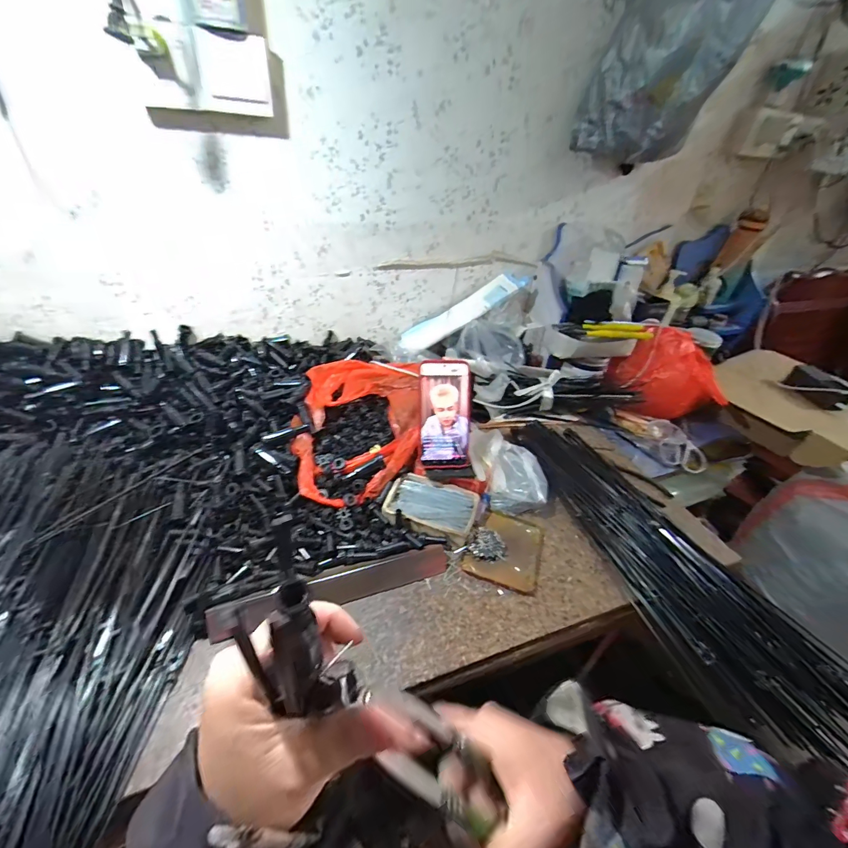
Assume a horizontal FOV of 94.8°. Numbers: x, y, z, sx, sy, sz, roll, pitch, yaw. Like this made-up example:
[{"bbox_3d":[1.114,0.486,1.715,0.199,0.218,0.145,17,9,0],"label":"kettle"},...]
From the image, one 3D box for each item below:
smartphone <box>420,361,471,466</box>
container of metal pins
[{"bbox_3d":[0.033,-0.015,0.598,0.079,0.165,0.017,-1,5,-9],"label":"smartphone"},{"bbox_3d":[0.011,0.123,0.582,0.130,0.027,0.088,12,38,8],"label":"container of metal pins"}]

